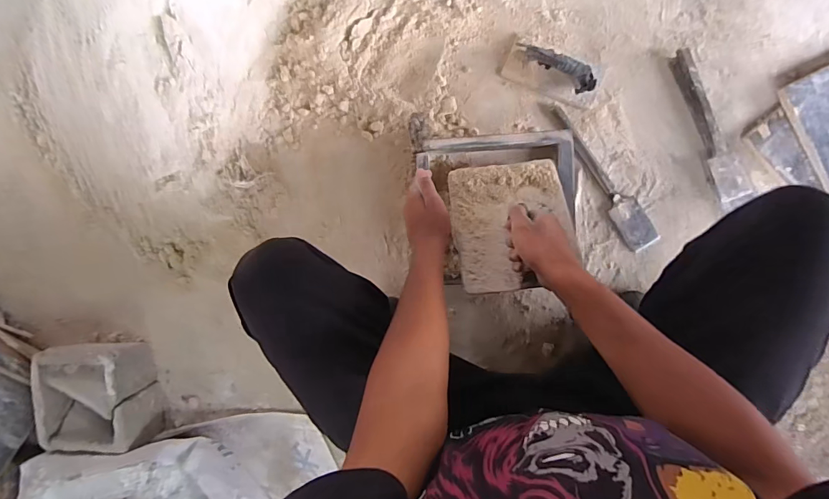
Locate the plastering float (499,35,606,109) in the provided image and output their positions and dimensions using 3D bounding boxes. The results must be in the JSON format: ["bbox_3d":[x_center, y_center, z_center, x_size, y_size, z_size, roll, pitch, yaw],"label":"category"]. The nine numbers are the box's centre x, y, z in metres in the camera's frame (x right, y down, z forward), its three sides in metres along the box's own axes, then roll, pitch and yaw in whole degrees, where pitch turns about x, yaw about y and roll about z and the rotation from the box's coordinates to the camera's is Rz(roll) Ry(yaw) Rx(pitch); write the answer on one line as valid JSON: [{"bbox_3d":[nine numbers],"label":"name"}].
[{"bbox_3d":[0.253,-0.333,0.776,0.188,0.061,0.085,21,91,6],"label":"plastering float"}]

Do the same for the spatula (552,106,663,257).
[{"bbox_3d":[0.349,-0.138,0.790,0.058,0.013,0.309,-32,86,6],"label":"spatula"}]

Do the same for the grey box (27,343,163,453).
[{"bbox_3d":[-0.640,0.292,0.866,0.198,0.111,0.208,-8,87,6],"label":"grey box"}]

